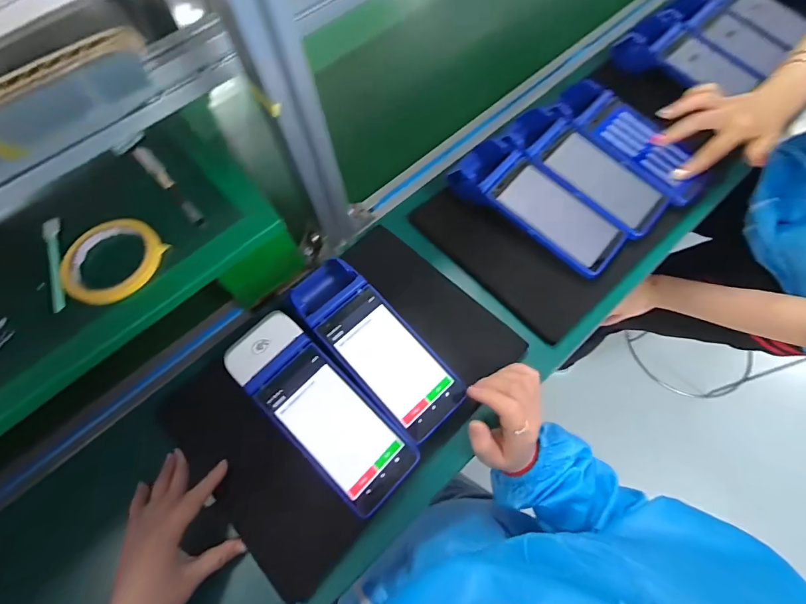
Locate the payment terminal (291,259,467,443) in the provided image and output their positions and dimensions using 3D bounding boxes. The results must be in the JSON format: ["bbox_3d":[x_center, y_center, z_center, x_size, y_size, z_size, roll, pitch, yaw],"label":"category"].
[{"bbox_3d":[-0.033,0.042,0.419,0.075,0.037,0.221,-41,76,-13],"label":"payment terminal"}]

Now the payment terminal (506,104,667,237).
[{"bbox_3d":[0.230,-0.177,0.500,0.228,0.043,0.087,42,75,17],"label":"payment terminal"}]

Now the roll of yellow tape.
[{"bbox_3d":[-0.303,-0.044,0.397,0.091,0.017,0.094,-1,67,2],"label":"roll of yellow tape"}]

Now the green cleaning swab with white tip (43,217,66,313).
[{"bbox_3d":[-0.361,-0.041,0.400,0.016,0.011,0.116,-23,68,-7],"label":"green cleaning swab with white tip"}]

